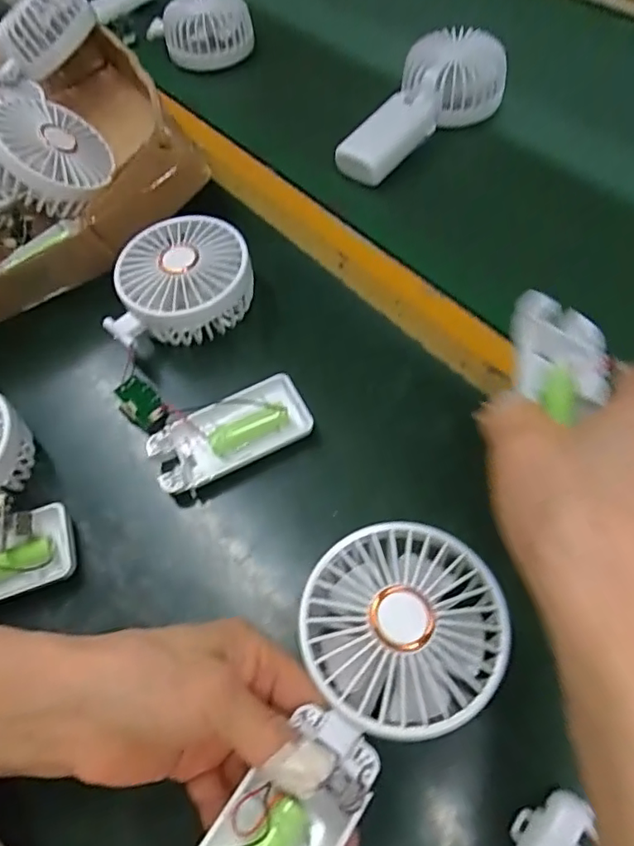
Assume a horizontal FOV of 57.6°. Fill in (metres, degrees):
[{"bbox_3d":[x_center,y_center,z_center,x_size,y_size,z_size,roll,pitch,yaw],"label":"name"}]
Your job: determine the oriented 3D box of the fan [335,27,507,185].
[{"bbox_3d":[0.088,-0.257,0.469,0.072,0.052,0.153,31,65,20],"label":"fan"}]

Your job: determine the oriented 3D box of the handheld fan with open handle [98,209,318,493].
[{"bbox_3d":[-0.078,-0.053,0.362,0.099,0.042,0.180,-18,60,-8],"label":"handheld fan with open handle"}]

